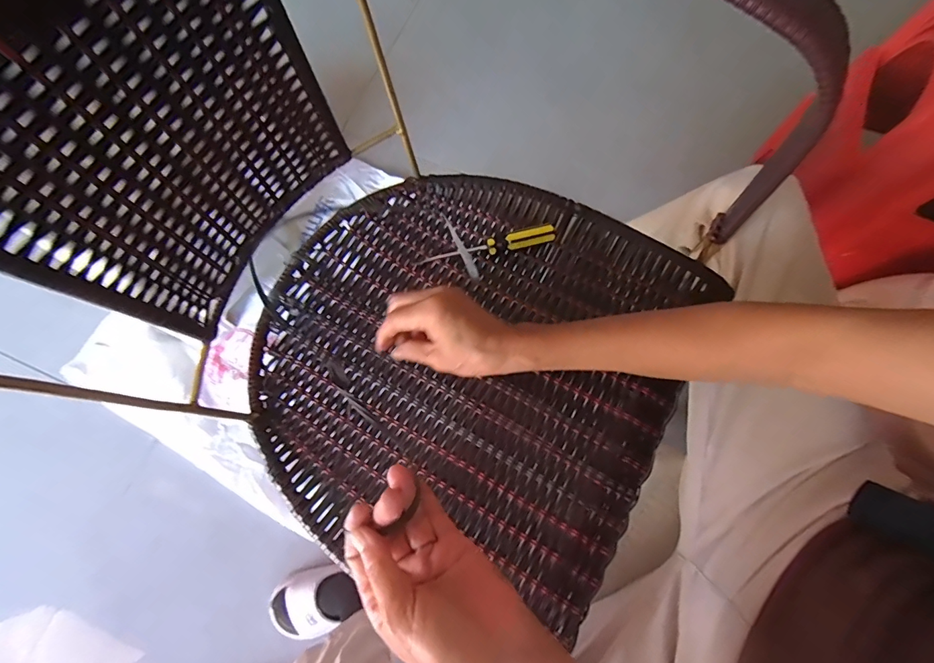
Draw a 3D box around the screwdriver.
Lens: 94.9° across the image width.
[{"bbox_3d":[0.018,-0.085,0.433,0.140,0.015,0.016,-13,74,1],"label":"screwdriver"}]

